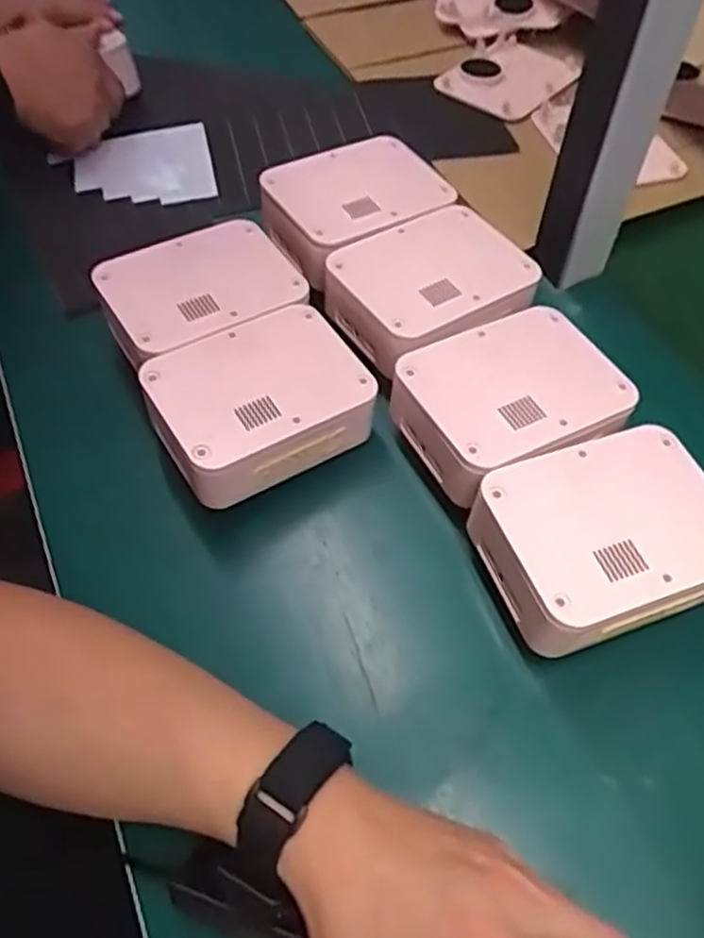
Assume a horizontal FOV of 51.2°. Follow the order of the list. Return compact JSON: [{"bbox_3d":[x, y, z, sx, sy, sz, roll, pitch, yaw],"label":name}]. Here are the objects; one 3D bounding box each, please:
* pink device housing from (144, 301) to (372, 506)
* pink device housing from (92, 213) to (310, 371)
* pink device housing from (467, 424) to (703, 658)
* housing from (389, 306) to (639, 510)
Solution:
[{"bbox_3d":[-0.060,-0.040,0.479,0.131,0.061,0.098,-28,61,-17],"label":"pink device housing"},{"bbox_3d":[-0.107,-0.117,0.534,0.131,0.064,0.106,-24,59,-15],"label":"pink device housing"},{"bbox_3d":[0.142,0.041,0.415,0.129,0.057,0.102,-18,58,-11],"label":"pink device housing"},{"bbox_3d":[0.099,-0.044,0.458,0.127,0.039,0.102,-23,59,-14],"label":"housing"}]

